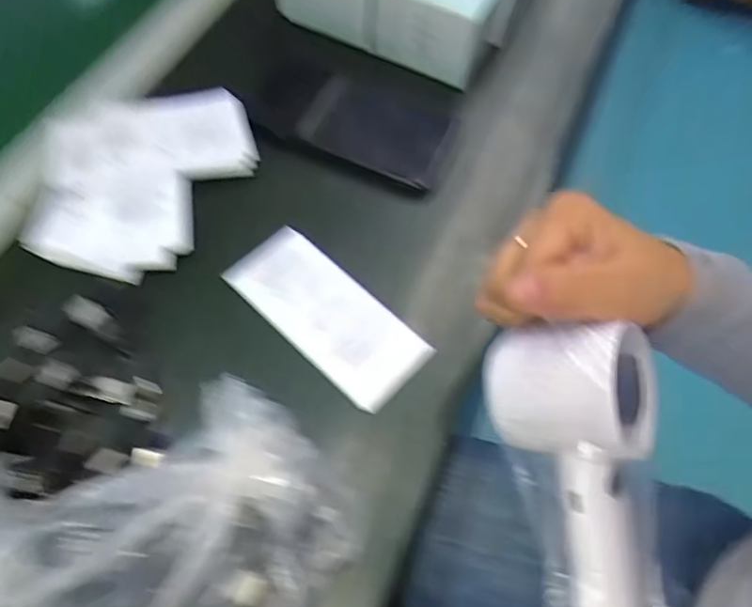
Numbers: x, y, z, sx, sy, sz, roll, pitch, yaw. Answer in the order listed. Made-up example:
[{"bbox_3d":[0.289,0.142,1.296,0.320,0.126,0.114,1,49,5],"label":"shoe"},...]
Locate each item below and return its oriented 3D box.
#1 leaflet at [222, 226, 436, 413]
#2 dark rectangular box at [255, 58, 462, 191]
[{"bbox_3d":[-0.030,0.004,0.346,0.129,0.010,0.056,39,68,20],"label":"leaflet"},{"bbox_3d":[-0.019,-0.136,0.412,0.148,0.019,0.082,18,63,10],"label":"dark rectangular box"}]

